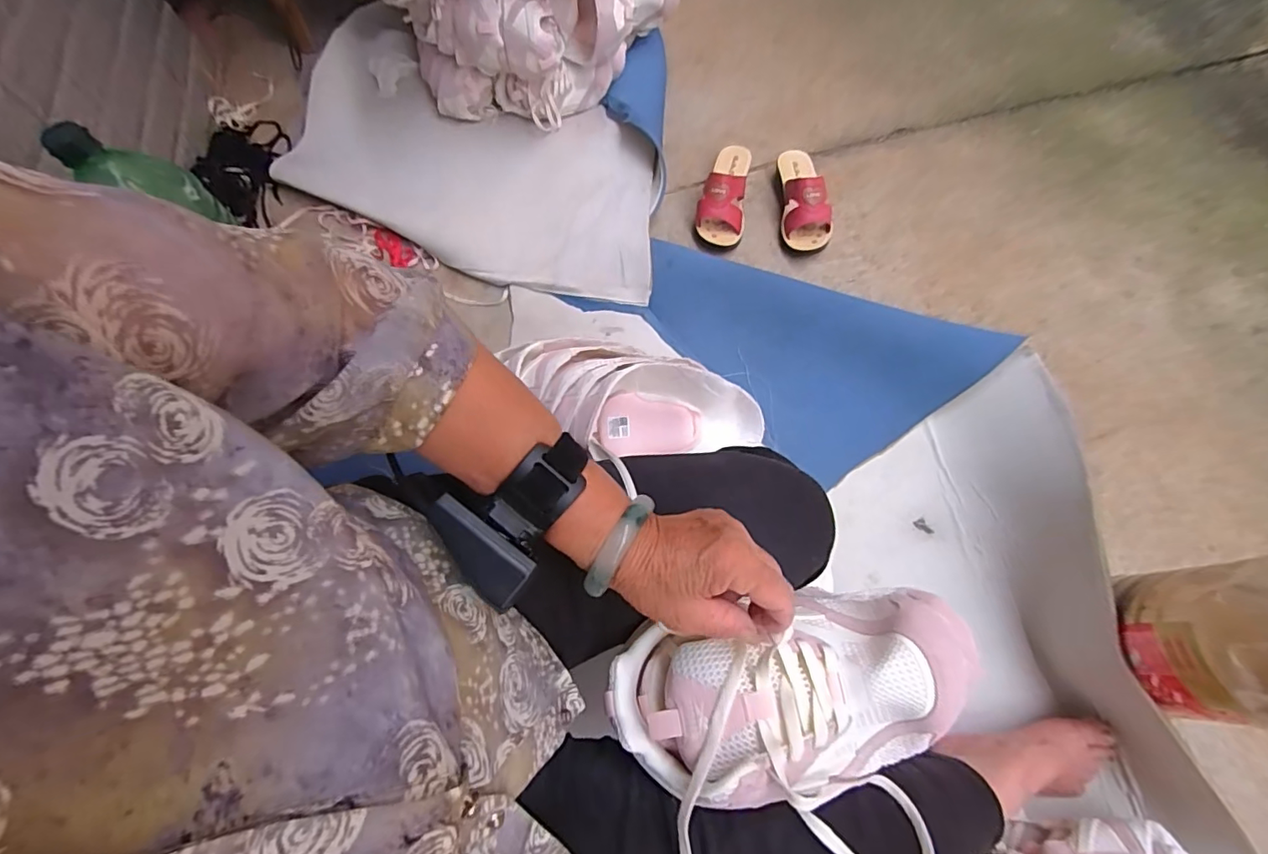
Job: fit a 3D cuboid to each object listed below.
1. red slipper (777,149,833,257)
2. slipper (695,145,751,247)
[{"bbox_3d":[0.298,-0.411,0.932,0.079,0.074,0.214,0,67,0],"label":"red slipper"},{"bbox_3d":[0.161,-0.425,0.947,0.083,0.067,0.211,9,68,3],"label":"slipper"}]

